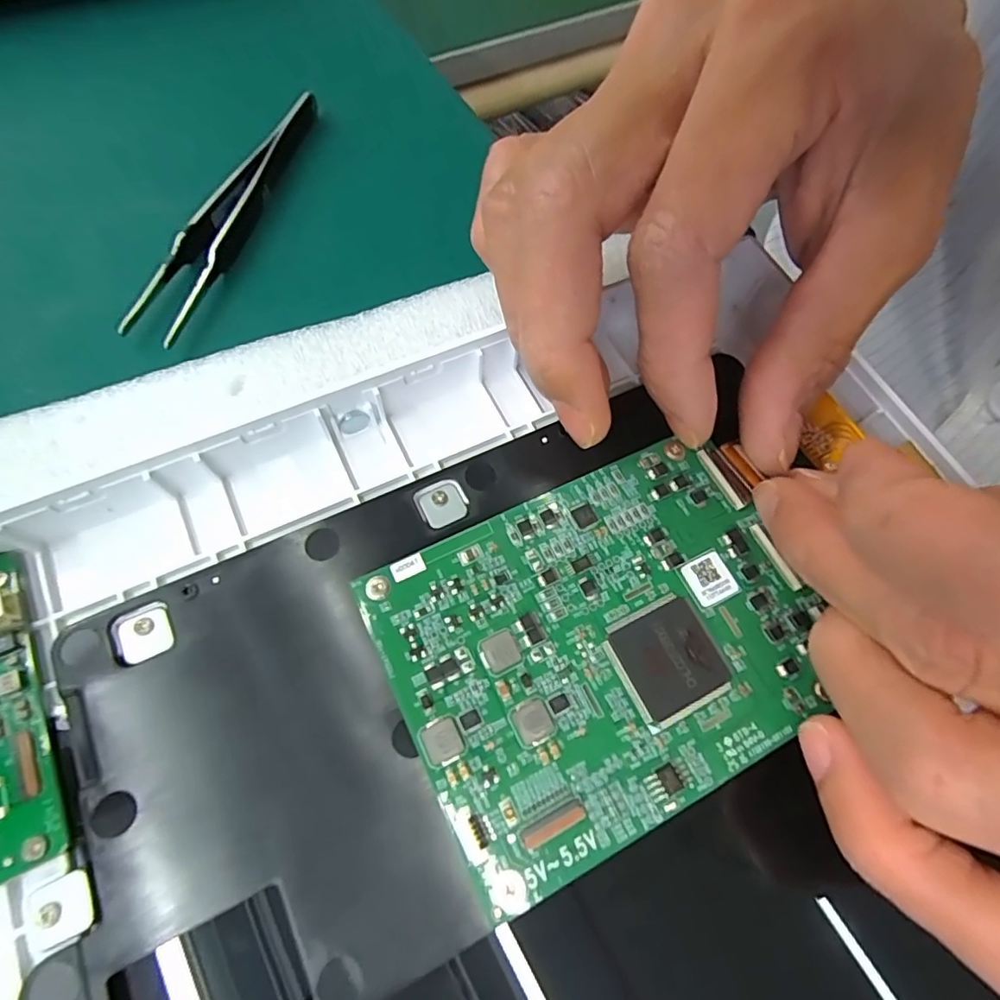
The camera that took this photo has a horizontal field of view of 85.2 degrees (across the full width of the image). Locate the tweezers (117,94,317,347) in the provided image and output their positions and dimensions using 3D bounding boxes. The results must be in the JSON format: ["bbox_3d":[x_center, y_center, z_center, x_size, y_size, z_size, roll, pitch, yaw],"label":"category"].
[{"bbox_3d":[-0.084,-0.096,0.178,0.019,0.009,0.111,21,67,6],"label":"tweezers"}]

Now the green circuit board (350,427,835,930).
[{"bbox_3d":[0.024,0.028,0.117,0.090,0.004,0.069,-24,70,-13],"label":"green circuit board"}]

